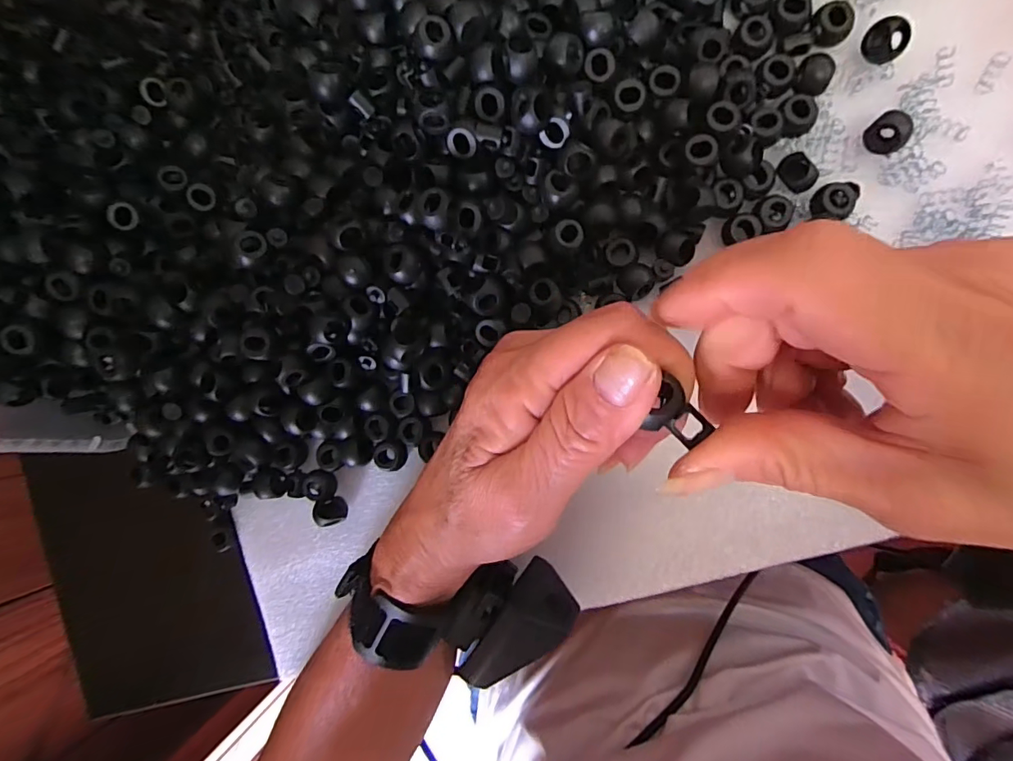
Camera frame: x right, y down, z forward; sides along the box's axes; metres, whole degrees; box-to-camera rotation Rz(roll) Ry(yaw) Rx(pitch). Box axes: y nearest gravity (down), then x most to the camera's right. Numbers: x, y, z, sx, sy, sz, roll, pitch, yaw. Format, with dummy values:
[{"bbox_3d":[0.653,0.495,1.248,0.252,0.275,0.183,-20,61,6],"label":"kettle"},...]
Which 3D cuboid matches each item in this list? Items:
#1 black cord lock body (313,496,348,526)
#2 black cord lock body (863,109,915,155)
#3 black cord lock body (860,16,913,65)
[{"bbox_3d":[-0.095,0.071,0.274,0.015,0.013,0.015,0,91,9],"label":"black cord lock body"},{"bbox_3d":[0.171,-0.111,0.224,0.014,0.012,0.016,-41,85,8],"label":"black cord lock body"},{"bbox_3d":[0.169,-0.152,0.224,0.017,0.012,0.015,40,97,6],"label":"black cord lock body"}]

